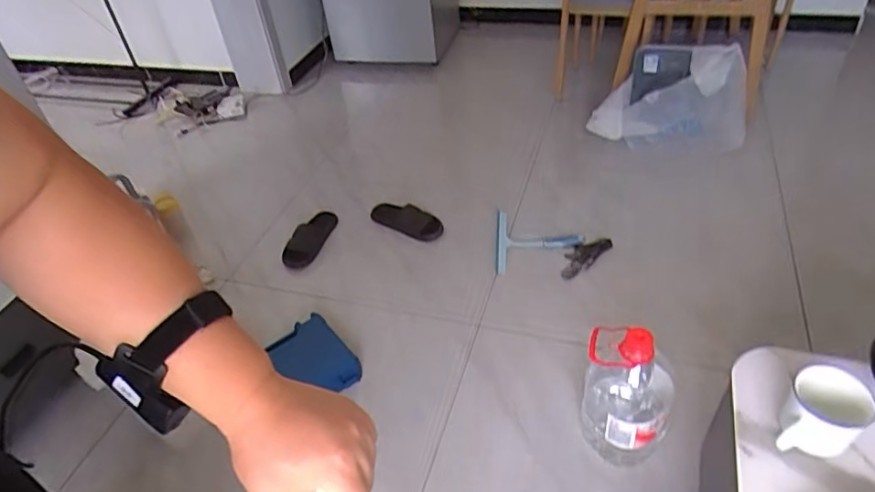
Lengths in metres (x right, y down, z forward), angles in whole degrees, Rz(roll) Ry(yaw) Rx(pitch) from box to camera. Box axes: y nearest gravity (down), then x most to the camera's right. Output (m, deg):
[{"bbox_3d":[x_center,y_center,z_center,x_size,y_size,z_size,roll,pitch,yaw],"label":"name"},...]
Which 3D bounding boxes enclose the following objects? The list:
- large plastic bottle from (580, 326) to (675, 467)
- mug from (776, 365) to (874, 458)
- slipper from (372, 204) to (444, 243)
[{"bbox_3d":[0.387,0.277,1.155,0.174,0.310,0.194,13,45,21],"label":"large plastic bottle"},{"bbox_3d":[0.525,0.232,0.783,0.093,0.078,0.115,26,51,31],"label":"mug"},{"bbox_3d":[-0.099,-0.075,1.794,0.271,0.059,0.088,20,48,27],"label":"slipper"}]

